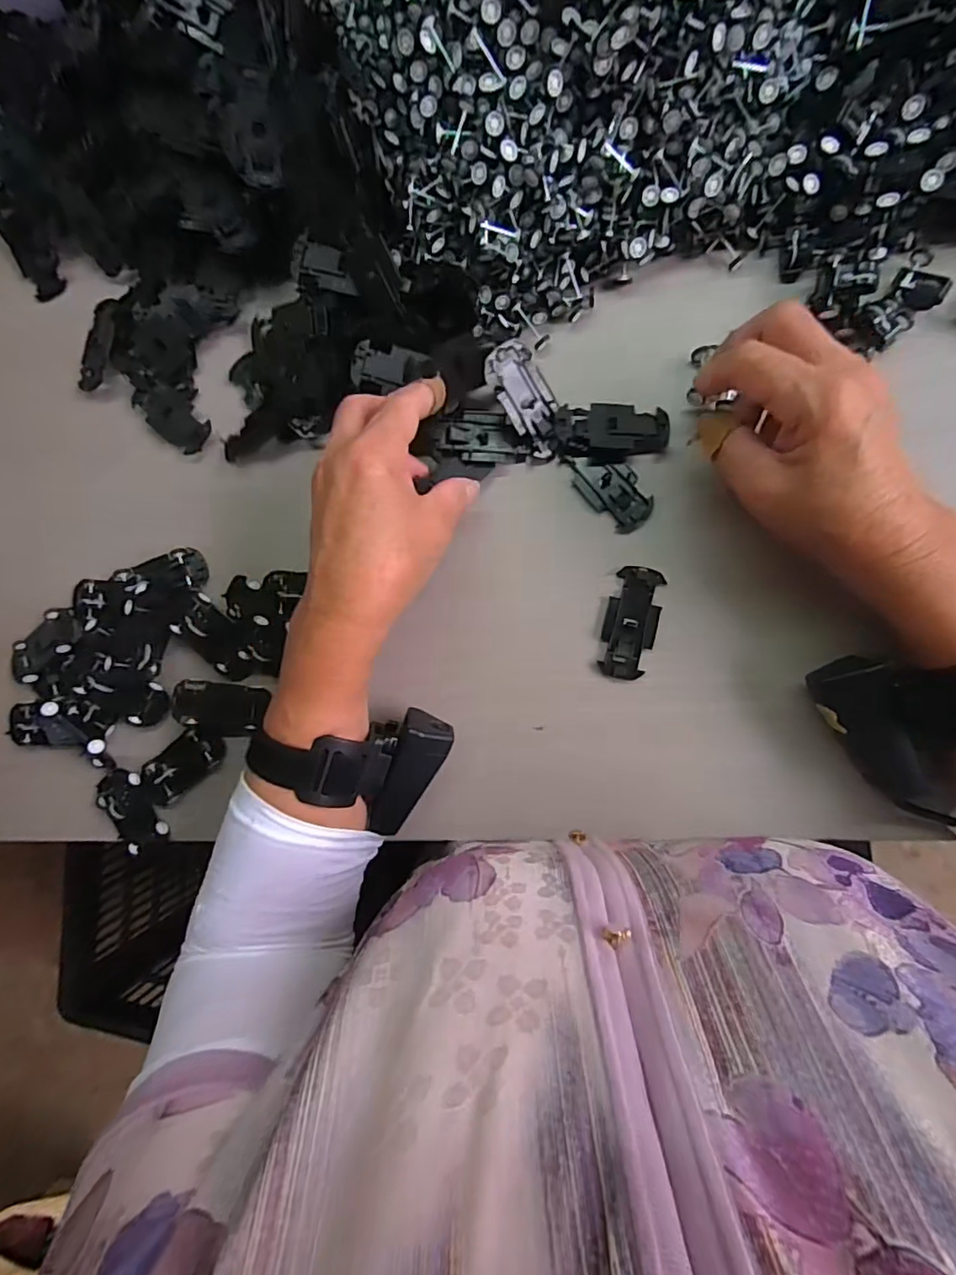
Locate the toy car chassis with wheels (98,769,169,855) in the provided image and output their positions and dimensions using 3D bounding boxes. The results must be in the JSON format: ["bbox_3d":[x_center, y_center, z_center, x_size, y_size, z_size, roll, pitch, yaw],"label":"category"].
[{"bbox_3d":[-0.231,0.115,0.371,0.033,0.009,0.056,-31,87,9],"label":"toy car chassis with wheels"}]

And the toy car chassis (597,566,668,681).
[{"bbox_3d":[0.089,-0.008,0.322,0.029,0.004,0.065,12,93,9],"label":"toy car chassis"}]

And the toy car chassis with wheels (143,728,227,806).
[{"bbox_3d":[-0.197,0.084,0.370,0.058,0.014,0.030,-40,85,8],"label":"toy car chassis with wheels"}]

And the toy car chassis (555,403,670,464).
[{"bbox_3d":[0.077,-0.120,0.321,0.062,0.013,0.031,1,92,9],"label":"toy car chassis"}]

